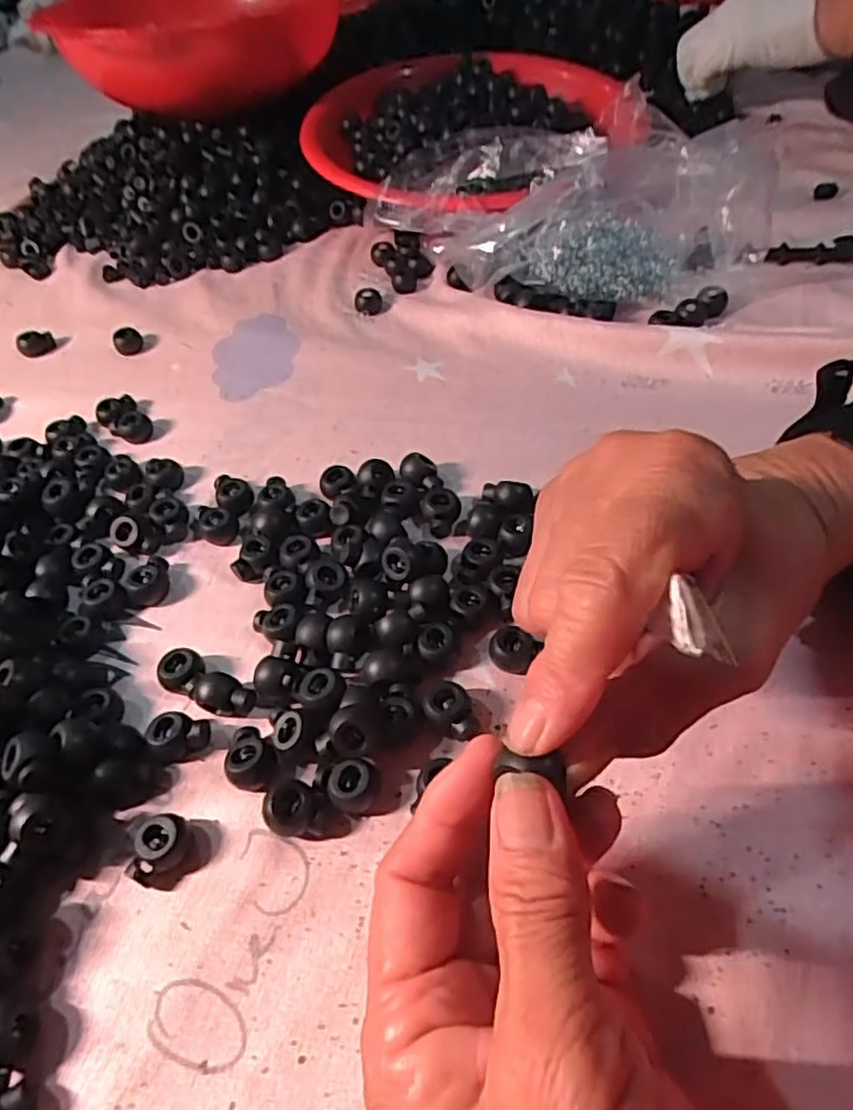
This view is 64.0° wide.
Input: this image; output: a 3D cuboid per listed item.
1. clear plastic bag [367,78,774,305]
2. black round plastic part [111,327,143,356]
[{"bbox_3d":[0.082,-0.221,0.439,0.235,0.073,0.127,2,50,8],"label":"clear plastic bag"},{"bbox_3d":[-0.192,-0.138,0.437,0.017,0.012,0.018,-23,51,-13],"label":"black round plastic part"}]

